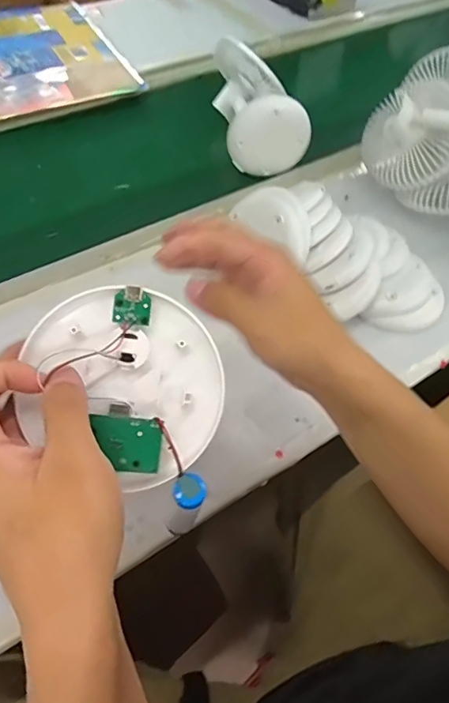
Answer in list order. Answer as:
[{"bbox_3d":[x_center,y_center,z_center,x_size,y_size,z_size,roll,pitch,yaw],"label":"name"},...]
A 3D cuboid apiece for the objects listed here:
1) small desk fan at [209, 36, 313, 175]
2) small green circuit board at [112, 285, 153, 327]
[{"bbox_3d":[0.046,-0.347,0.730,0.102,0.118,0.194,-4,56,-7],"label":"small desk fan"},{"bbox_3d":[-0.049,-0.025,0.272,0.019,0.004,0.021,3,95,-8],"label":"small green circuit board"}]

